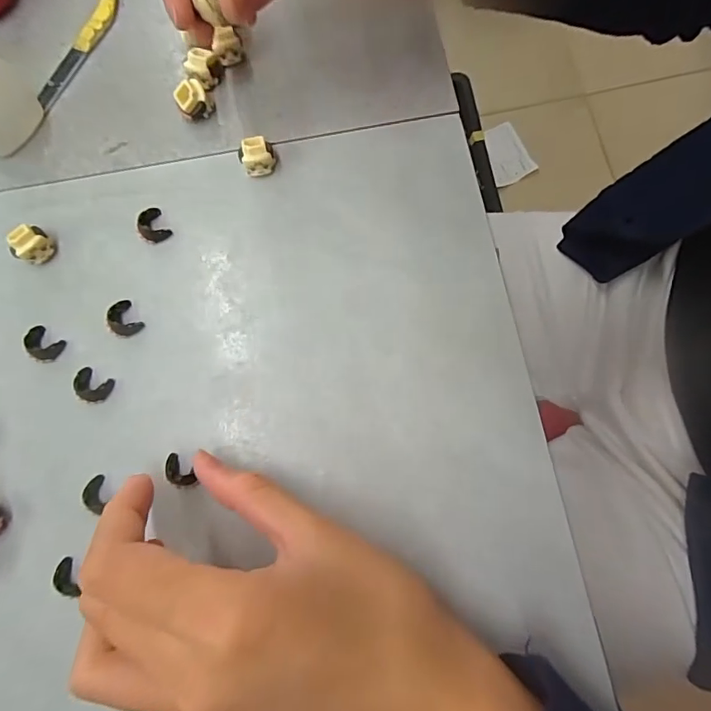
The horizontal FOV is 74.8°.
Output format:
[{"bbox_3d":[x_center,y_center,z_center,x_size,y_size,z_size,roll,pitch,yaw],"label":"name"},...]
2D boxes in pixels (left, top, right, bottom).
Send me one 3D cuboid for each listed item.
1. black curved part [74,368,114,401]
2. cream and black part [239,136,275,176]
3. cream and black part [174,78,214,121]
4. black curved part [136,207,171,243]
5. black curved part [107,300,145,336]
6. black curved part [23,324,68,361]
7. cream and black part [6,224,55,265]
[{"bbox_3d":[-0.116,0.013,0.205,0.015,0.006,0.012,26,80,3],"label":"black curved part"},{"bbox_3d":[-0.047,-0.094,0.221,0.015,0.015,0.013,-20,81,-5],"label":"cream and black part"},{"bbox_3d":[-0.078,-0.123,0.226,0.016,0.015,0.013,-25,81,-6],"label":"cream and black part"},{"bbox_3d":[-0.096,-0.061,0.219,0.012,0.008,0.015,-29,82,-6],"label":"black curved part"},{"bbox_3d":[-0.105,-0.017,0.210,0.011,0.008,0.015,-33,82,-7],"label":"black curved part"},{"bbox_3d":[-0.141,-0.005,0.208,0.017,0.006,0.012,32,81,4],"label":"black curved part"},{"bbox_3d":[-0.147,-0.050,0.213,0.014,0.014,0.016,43,82,6],"label":"cream and black part"}]

